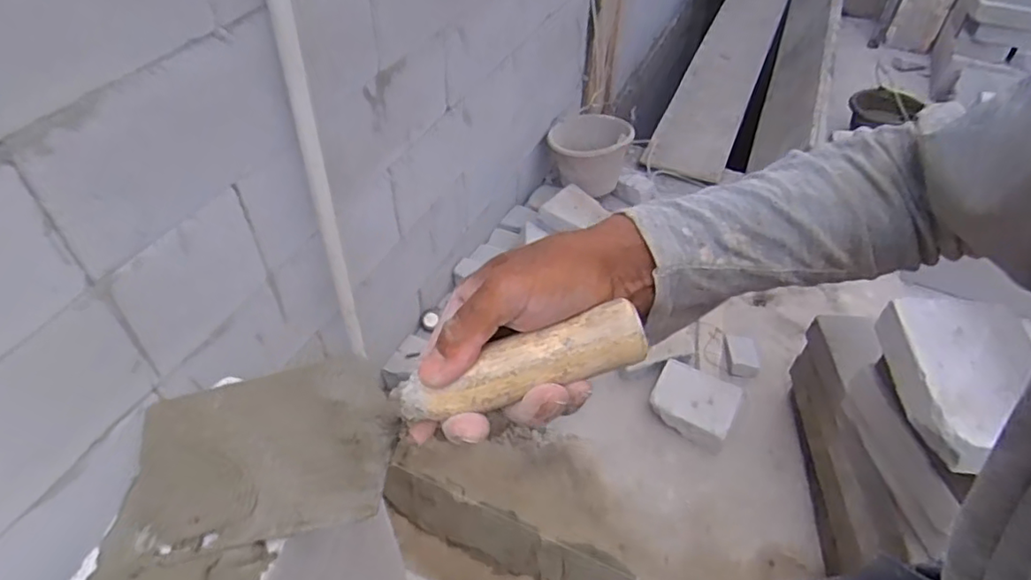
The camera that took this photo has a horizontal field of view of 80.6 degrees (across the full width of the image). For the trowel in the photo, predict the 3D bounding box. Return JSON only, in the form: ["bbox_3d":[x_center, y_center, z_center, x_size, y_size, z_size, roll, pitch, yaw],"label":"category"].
[{"bbox_3d":[-0.071,0.067,0.326,0.281,0.062,0.087,-19,44,16],"label":"trowel"}]

